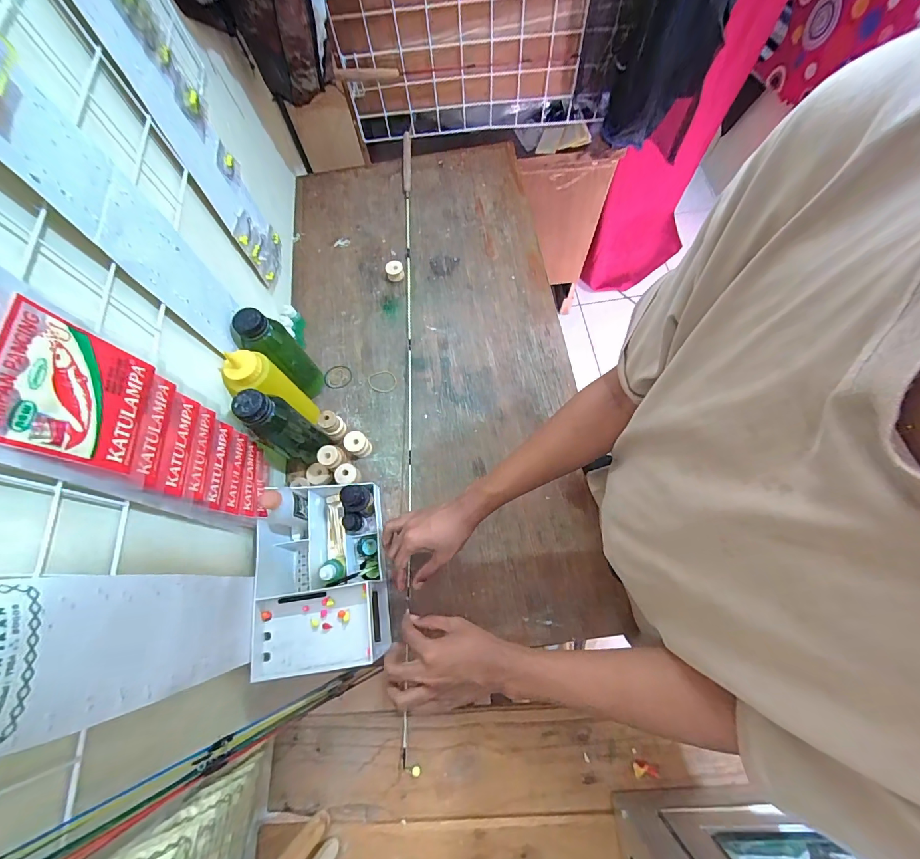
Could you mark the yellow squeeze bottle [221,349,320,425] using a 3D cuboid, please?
[{"bbox_3d":[-0.270,-0.056,0.566,0.064,0.168,0.051,-6,70,1],"label":"yellow squeeze bottle"}]

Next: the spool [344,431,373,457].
[{"bbox_3d":[-0.162,0.025,0.621,0.032,0.052,0.032,-1,70,3],"label":"spool"}]

